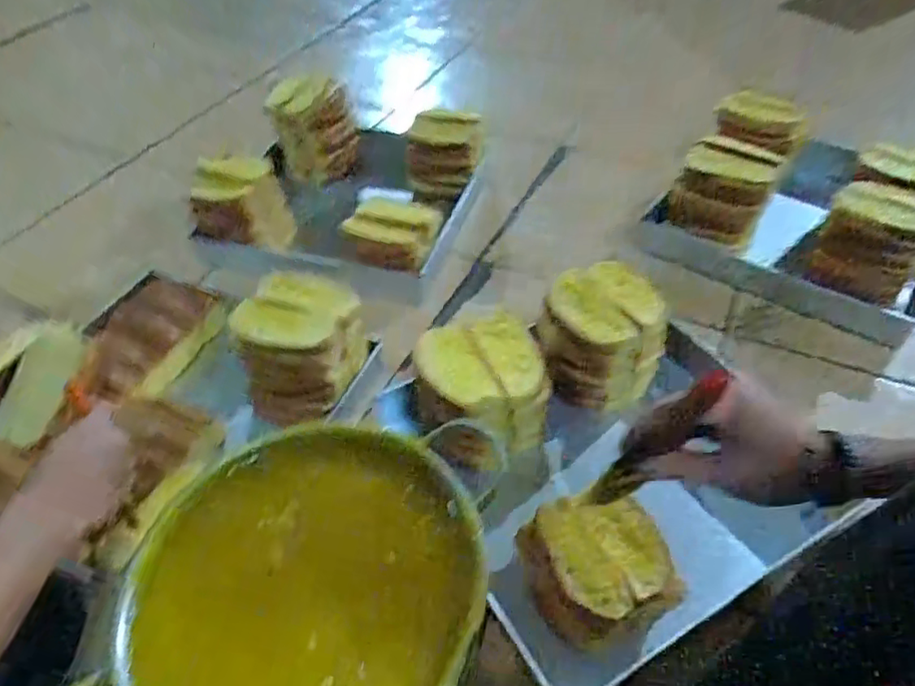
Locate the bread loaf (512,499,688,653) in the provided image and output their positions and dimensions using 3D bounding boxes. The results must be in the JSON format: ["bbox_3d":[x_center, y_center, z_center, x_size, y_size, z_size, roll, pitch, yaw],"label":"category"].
[{"bbox_3d":[0.138,0.229,0.652,0.134,0.079,0.133,-1,46,1],"label":"bread loaf"}]

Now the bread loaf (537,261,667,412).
[{"bbox_3d":[0.182,-0.005,0.809,0.151,0.124,0.153,-1,46,1],"label":"bread loaf"}]

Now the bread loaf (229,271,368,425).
[{"bbox_3d":[-0.199,0.006,0.827,0.147,0.144,0.138,-3,46,-1],"label":"bread loaf"}]

